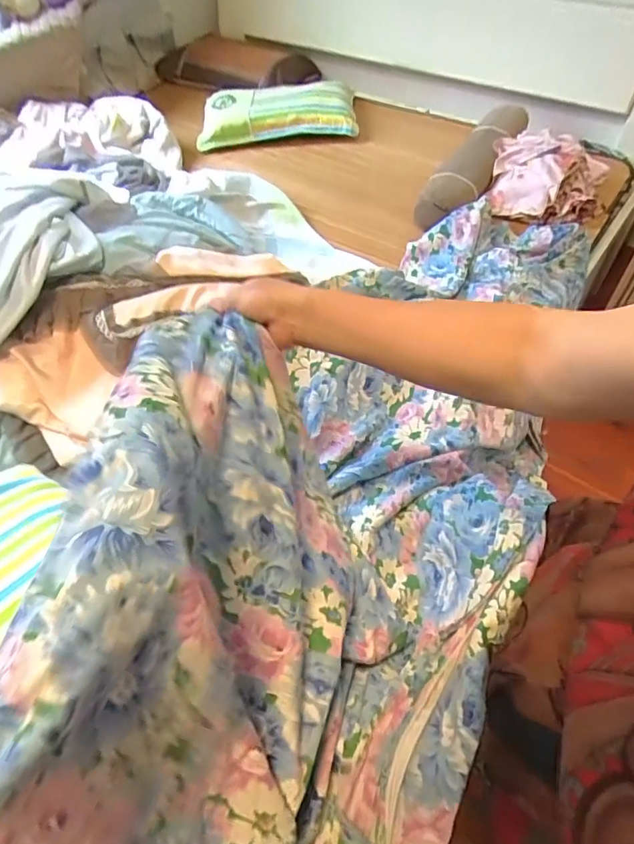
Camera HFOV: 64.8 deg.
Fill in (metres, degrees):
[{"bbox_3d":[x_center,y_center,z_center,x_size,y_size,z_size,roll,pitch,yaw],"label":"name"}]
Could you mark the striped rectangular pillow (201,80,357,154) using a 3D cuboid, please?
[{"bbox_3d":[-0.118,-0.926,1.504,0.483,0.102,0.207,-14,52,-7],"label":"striped rectangular pillow"}]

